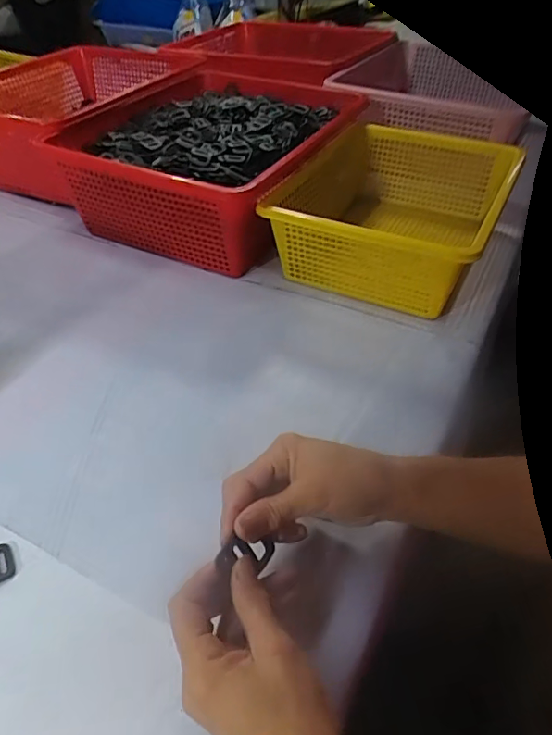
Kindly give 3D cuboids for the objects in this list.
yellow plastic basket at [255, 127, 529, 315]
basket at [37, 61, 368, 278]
[{"bbox_3d":[0.152,-0.189,0.644,0.230,0.104,0.304,20,47,22],"label":"yellow plastic basket"},{"bbox_3d":[-0.076,-0.300,0.746,0.314,0.135,0.389,17,46,20],"label":"basket"}]

